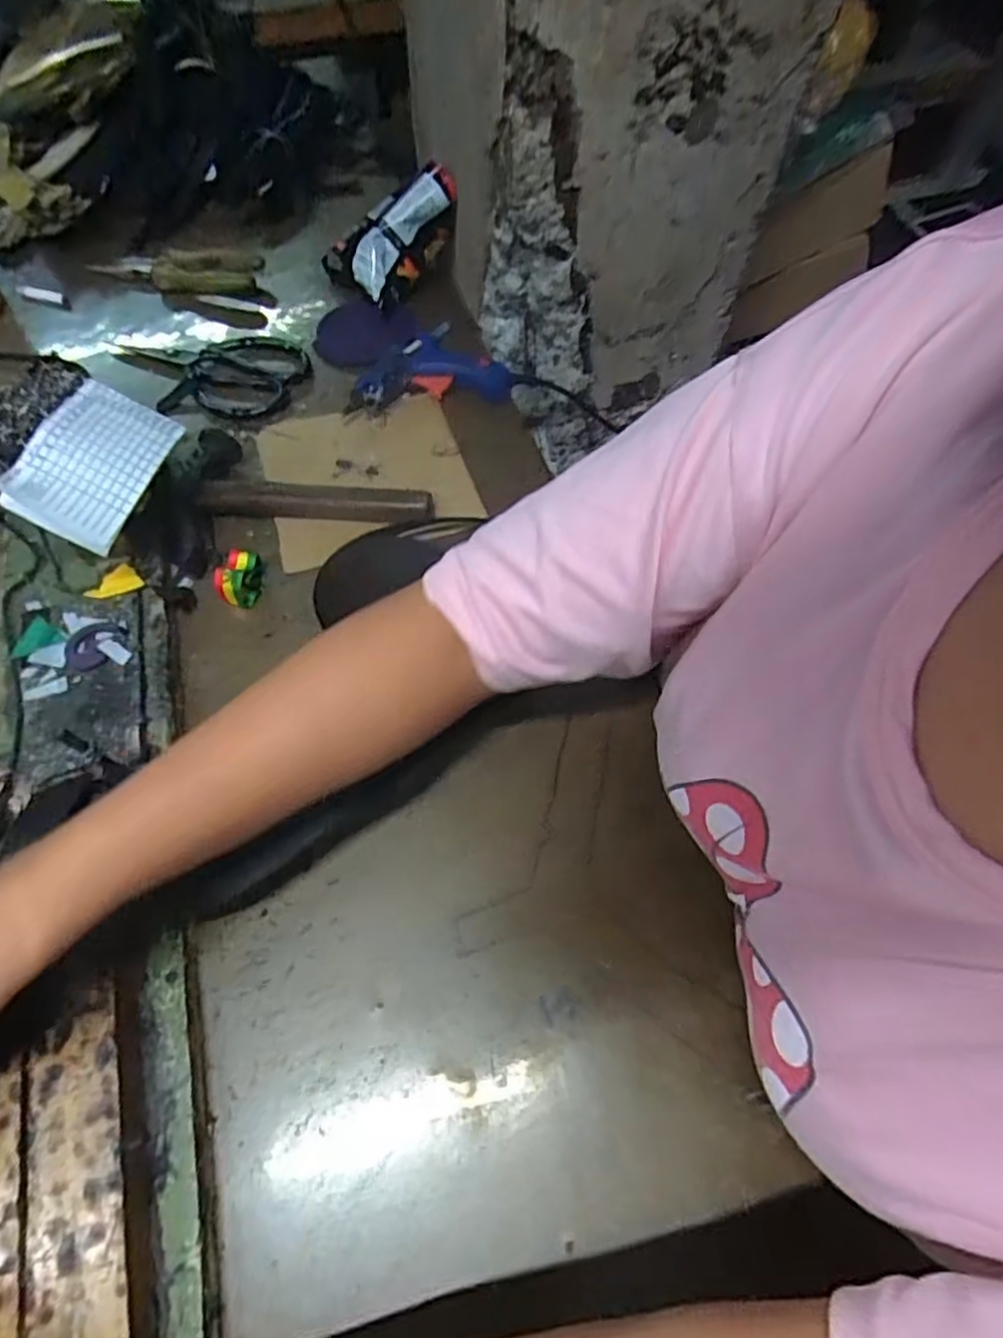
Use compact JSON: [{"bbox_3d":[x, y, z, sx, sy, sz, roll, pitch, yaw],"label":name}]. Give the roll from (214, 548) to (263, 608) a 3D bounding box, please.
[{"bbox_3d":[-0.182,-0.064,0.461,0.027,0.027,0.033,12,61,7],"label":"roll"}]

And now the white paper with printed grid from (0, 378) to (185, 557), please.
[{"bbox_3d":[-0.247,-0.126,0.403,0.062,0.015,0.102,27,62,-21],"label":"white paper with printed grid"}]

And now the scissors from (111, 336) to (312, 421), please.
[{"bbox_3d":[-0.257,-0.255,0.579,0.175,0.008,0.107,-4,60,-2],"label":"scissors"}]

